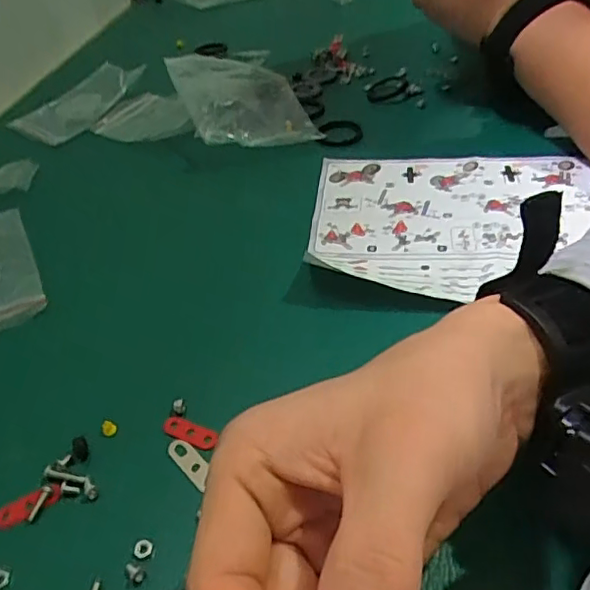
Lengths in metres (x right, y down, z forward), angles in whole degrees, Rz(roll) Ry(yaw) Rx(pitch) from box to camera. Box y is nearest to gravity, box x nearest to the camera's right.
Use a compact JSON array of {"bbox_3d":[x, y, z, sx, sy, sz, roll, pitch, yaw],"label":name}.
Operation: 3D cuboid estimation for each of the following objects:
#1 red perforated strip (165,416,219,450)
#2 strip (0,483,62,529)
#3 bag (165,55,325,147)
[{"bbox_3d":[-0.051,0.065,0.278,0.029,0.004,0.011,17,47,24],"label":"red perforated strip"},{"bbox_3d":[-0.118,0.093,0.258,0.030,0.004,0.012,-24,51,-6],"label":"strip"},{"bbox_3d":[-0.047,-0.174,0.510,0.106,0.025,0.164,-1,39,-21],"label":"bag"}]

